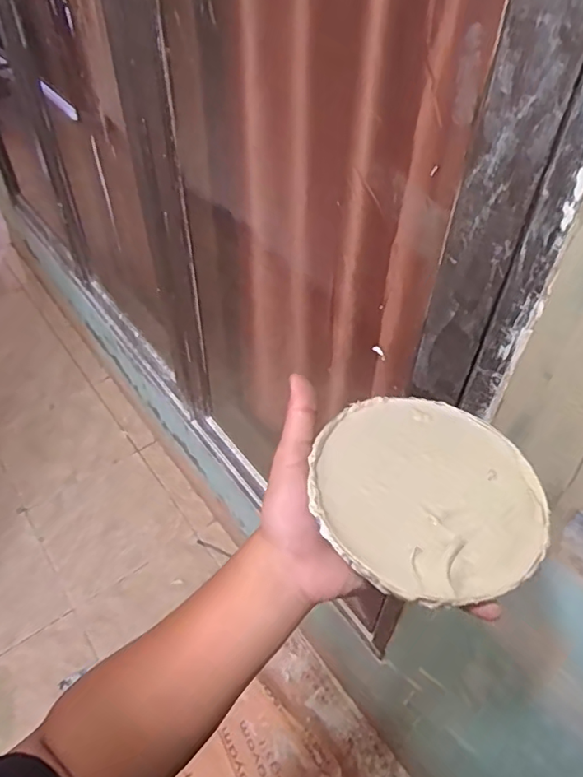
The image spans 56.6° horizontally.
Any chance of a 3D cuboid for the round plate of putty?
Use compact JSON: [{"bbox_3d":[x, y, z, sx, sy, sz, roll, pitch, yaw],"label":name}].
[{"bbox_3d":[0.086,0.062,0.346,0.142,0.016,0.150,1,47,-1],"label":"round plate of putty"}]

